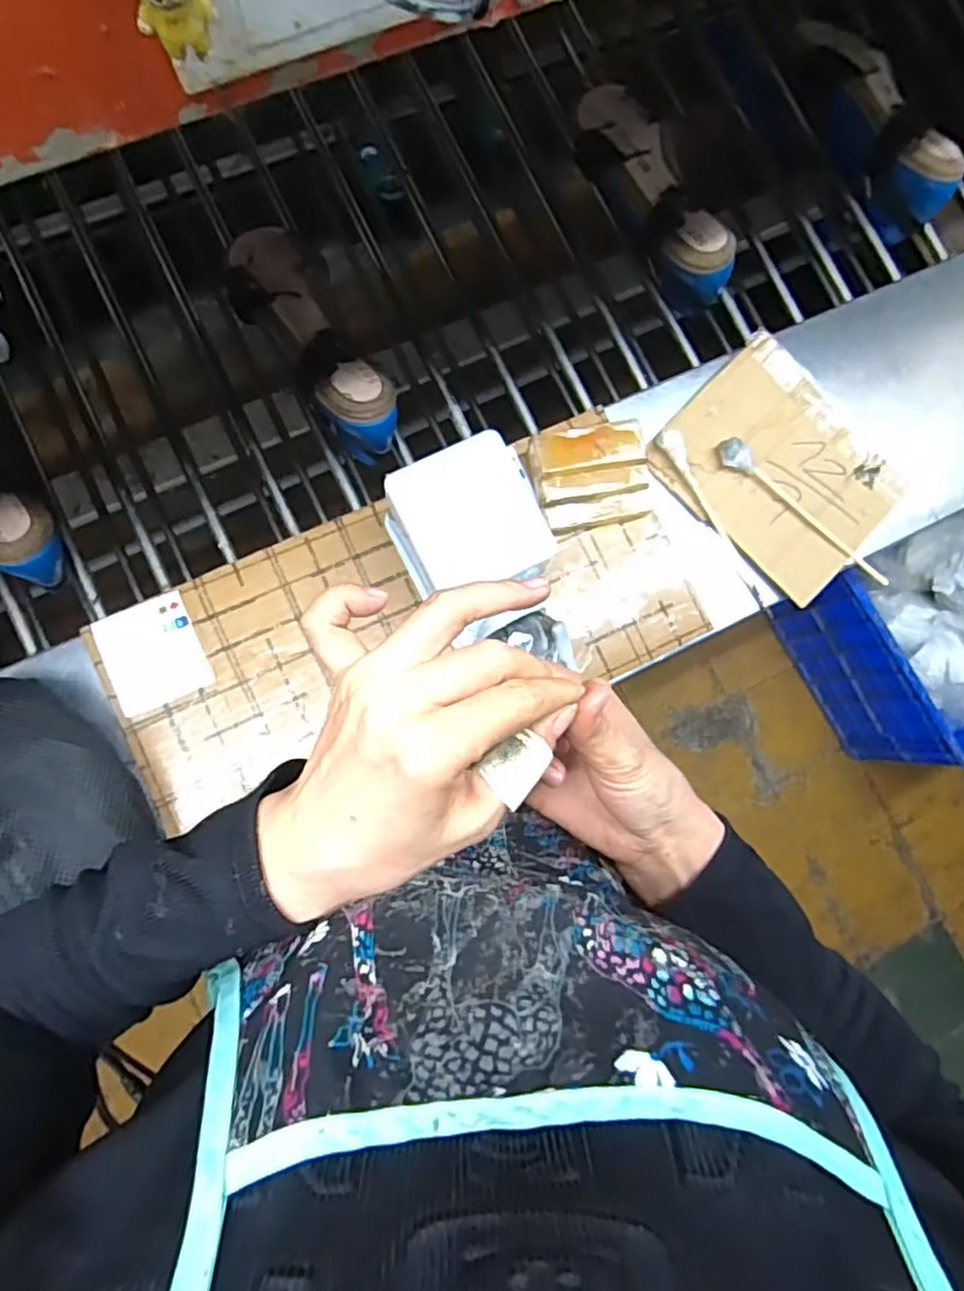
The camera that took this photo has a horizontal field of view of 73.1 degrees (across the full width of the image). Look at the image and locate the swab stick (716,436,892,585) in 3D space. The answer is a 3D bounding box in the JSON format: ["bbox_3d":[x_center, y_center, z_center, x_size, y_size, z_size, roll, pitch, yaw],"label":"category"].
[{"bbox_3d":[0.299,-0.125,0.601,0.197,0.021,0.024,38,80,2],"label":"swab stick"}]

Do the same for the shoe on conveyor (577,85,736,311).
[{"bbox_3d":[0.167,-0.454,0.671,0.068,0.081,0.243,-31,85,-8],"label":"shoe on conveyor"}]

